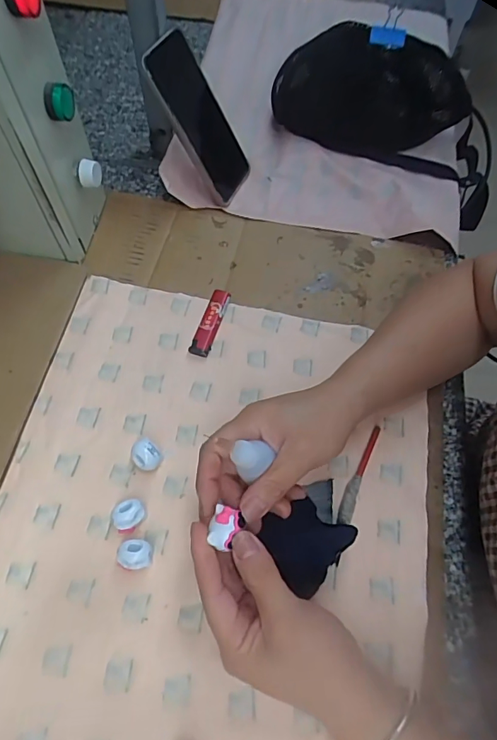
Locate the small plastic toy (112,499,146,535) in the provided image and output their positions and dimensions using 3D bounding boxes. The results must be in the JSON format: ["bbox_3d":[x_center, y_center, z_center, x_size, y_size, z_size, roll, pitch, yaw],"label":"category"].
[{"bbox_3d":[-0.093,0.113,0.353,0.021,0.019,0.024,42,67,18],"label":"small plastic toy"}]

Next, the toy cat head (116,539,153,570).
[{"bbox_3d":[-0.084,0.138,0.340,0.025,0.017,0.021,-2,62,-5],"label":"toy cat head"}]

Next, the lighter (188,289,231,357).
[{"bbox_3d":[-0.037,-0.047,0.452,0.019,0.013,0.075,18,62,6],"label":"lighter"}]

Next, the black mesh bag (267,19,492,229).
[{"bbox_3d":[0.189,-0.316,0.562,0.307,0.140,0.087,22,62,-6],"label":"black mesh bag"}]

